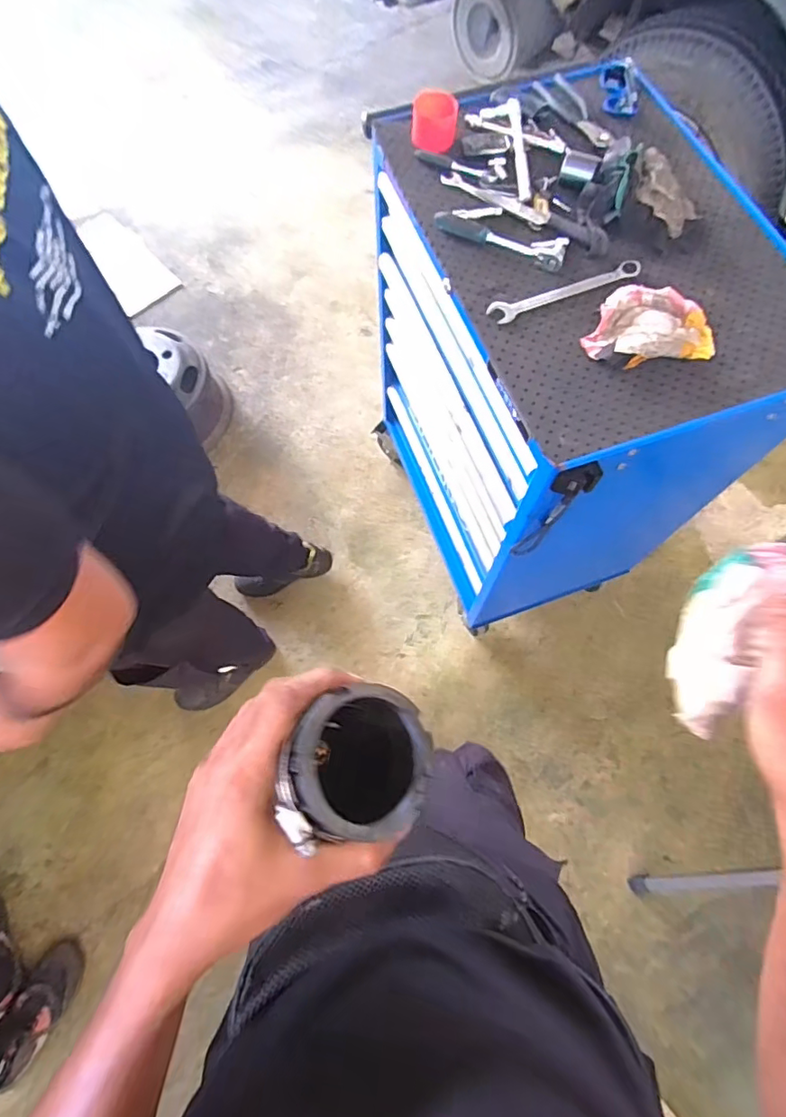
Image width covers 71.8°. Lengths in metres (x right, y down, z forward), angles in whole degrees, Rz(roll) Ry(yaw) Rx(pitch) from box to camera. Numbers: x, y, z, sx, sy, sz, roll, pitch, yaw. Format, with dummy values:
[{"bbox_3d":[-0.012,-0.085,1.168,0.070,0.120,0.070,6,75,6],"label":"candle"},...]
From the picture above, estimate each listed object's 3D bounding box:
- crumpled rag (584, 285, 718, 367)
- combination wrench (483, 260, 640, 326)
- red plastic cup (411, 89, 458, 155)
[{"bbox_3d":[0.335,-0.313,0.714,0.174,0.034,0.126,-10,70,-4],"label":"crumpled rag"},{"bbox_3d":[0.239,-0.365,0.747,0.224,0.010,0.037,-19,71,-7],"label":"combination wrench"},{"bbox_3d":[0.065,-0.682,0.844,0.070,0.049,0.074,6,70,2],"label":"red plastic cup"}]

